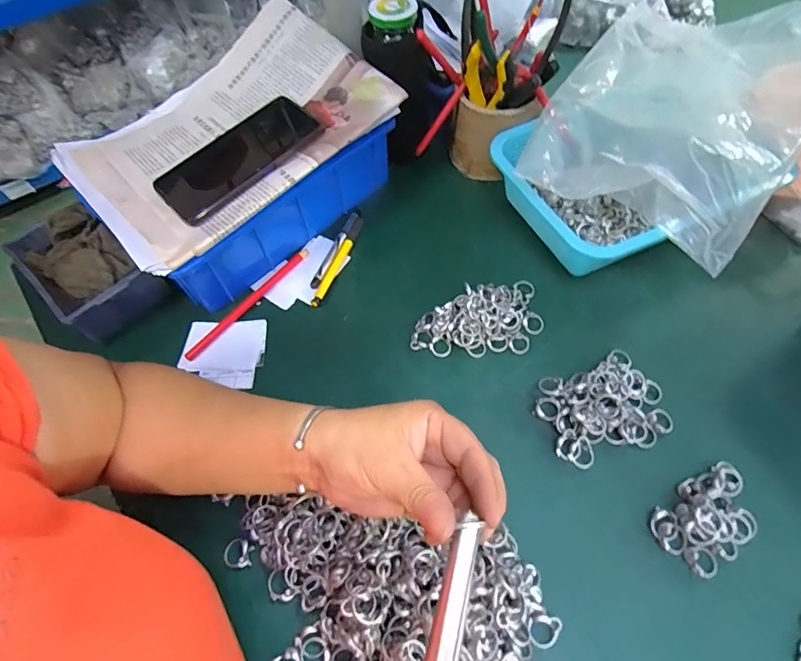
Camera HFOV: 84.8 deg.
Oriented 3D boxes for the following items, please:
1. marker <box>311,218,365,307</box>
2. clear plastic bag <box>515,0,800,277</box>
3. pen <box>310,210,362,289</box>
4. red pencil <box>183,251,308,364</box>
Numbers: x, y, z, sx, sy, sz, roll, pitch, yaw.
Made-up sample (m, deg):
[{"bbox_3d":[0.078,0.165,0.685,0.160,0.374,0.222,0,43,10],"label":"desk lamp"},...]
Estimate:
[{"bbox_3d":[-0.068,-0.078,0.484,0.010,0.009,0.121,18,61,14],"label":"marker"},{"bbox_3d":[0.272,-0.221,0.435,0.215,0.076,0.320,33,66,21],"label":"clear plastic bag"},{"bbox_3d":[-0.071,-0.093,0.490,0.012,0.006,0.113,19,62,14],"label":"pen"},{"bbox_3d":[-0.157,-0.032,0.456,0.011,0.006,0.165,32,66,21],"label":"red pencil"}]

